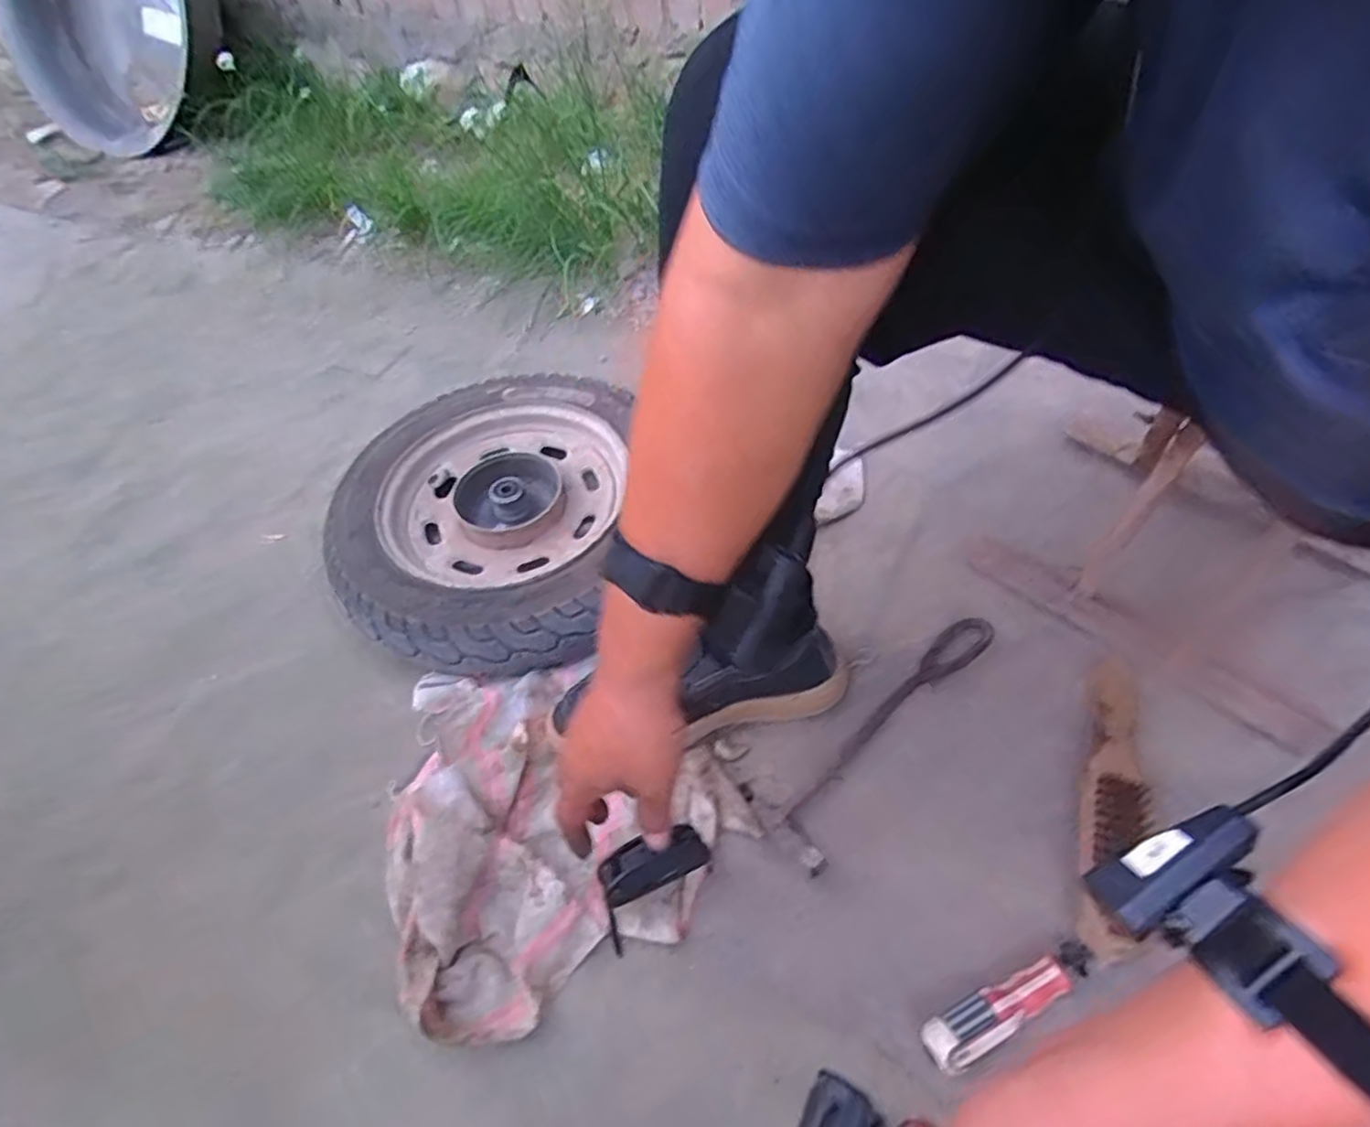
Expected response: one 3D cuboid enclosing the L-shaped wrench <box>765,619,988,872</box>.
[{"bbox_3d":[0.191,0.150,0.624,0.293,0.017,0.052,-40,59,-22],"label":"L-shaped wrench"}]

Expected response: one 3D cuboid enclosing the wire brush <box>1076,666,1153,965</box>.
[{"bbox_3d":[0.357,0.193,0.578,0.047,0.037,0.262,16,56,17],"label":"wire brush"}]

